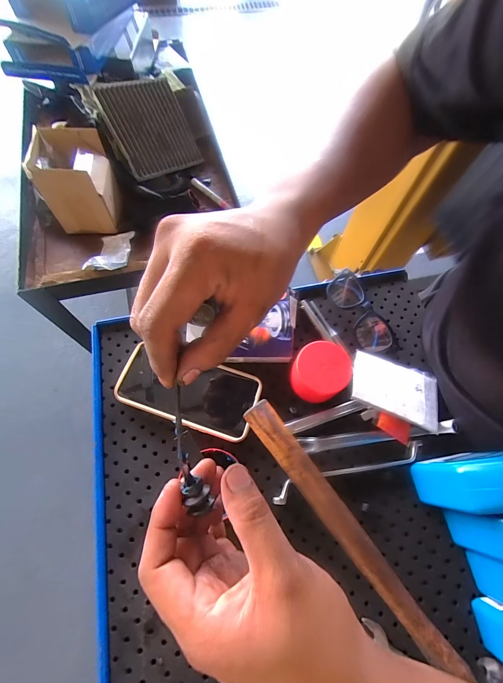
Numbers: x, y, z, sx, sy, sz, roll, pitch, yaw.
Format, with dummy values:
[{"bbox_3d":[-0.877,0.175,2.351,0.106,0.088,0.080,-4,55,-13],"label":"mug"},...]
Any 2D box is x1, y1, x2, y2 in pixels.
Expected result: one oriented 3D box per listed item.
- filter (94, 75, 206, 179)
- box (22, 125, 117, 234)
[{"bbox_3d":[-0.214,-0.468,0.646,0.176,0.021,0.178,-38,115,-28],"label":"filter"},{"bbox_3d":[-0.338,-0.317,0.591,0.128,0.135,0.119,-9,68,-6],"label":"box"}]

